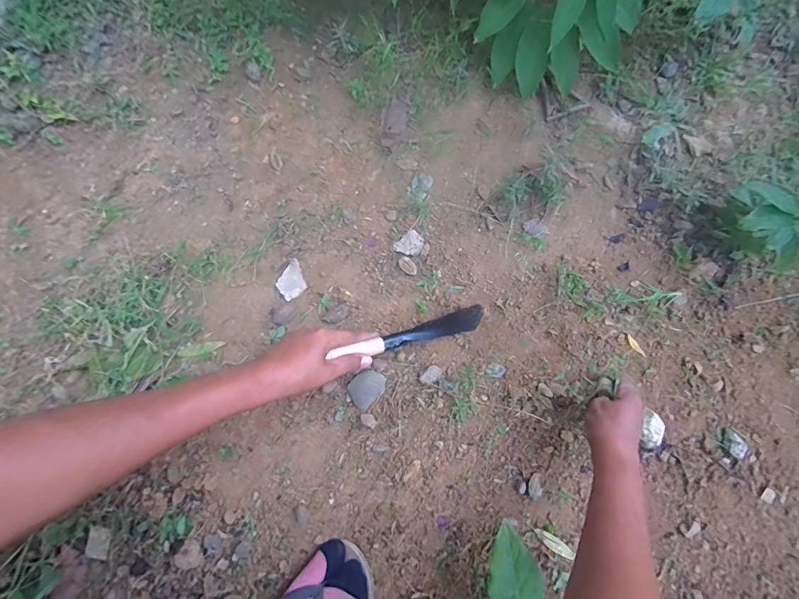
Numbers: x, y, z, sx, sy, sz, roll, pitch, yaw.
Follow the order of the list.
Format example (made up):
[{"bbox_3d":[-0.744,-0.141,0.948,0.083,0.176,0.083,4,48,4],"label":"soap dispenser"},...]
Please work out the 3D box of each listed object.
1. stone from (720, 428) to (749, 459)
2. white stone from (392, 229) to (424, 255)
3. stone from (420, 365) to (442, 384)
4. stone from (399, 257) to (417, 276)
[{"bbox_3d":[0.468,0.200,0.566,0.037,0.012,0.037,0,78,-1],"label":"stone"},{"bbox_3d":[0.017,-0.084,0.632,0.045,0.009,0.035,-41,81,-9],"label":"white stone"},{"bbox_3d":[0.045,0.110,0.584,0.031,0.012,0.020,-41,81,-9],"label":"stone"},{"bbox_3d":[0.014,-0.052,0.623,0.032,0.006,0.020,42,80,8],"label":"stone"}]

